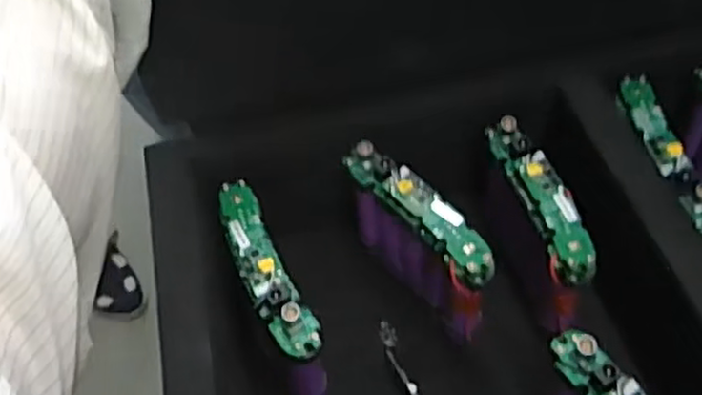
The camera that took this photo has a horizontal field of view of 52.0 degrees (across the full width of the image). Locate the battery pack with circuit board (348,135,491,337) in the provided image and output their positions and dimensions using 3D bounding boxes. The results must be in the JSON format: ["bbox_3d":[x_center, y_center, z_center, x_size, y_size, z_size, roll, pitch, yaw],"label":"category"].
[{"bbox_3d":[0.043,0.026,0.452,0.028,0.088,0.114,-32,56,-18],"label":"battery pack with circuit board"}]

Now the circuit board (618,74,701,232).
[{"bbox_3d":[0.190,-0.032,0.435,0.020,0.016,0.120,-9,52,-1],"label":"circuit board"}]

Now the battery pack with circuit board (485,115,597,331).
[{"bbox_3d":[0.114,0.017,0.449,0.024,0.080,0.114,-15,53,-6],"label":"battery pack with circuit board"}]

